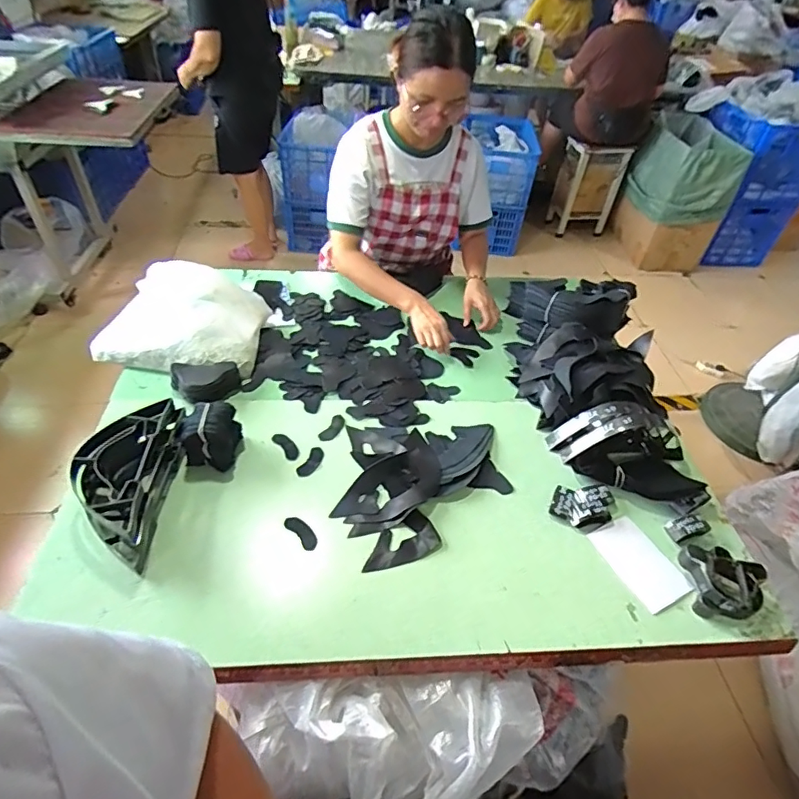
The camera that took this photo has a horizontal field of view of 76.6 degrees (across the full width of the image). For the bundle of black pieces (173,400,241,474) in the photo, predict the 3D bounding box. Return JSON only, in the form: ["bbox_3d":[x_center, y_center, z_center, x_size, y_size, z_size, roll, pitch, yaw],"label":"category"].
[{"bbox_3d":[-0.341,0.066,0.918,0.110,0.085,0.107,-26,55,-20],"label":"bundle of black pieces"}]

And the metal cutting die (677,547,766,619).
[{"bbox_3d":[0.526,0.296,0.824,0.123,0.046,0.108,0,50,-1],"label":"metal cutting die"}]

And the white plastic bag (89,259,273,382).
[{"bbox_3d":[-0.491,-0.173,1.144,0.333,0.160,0.268,3,50,2],"label":"white plastic bag"}]

